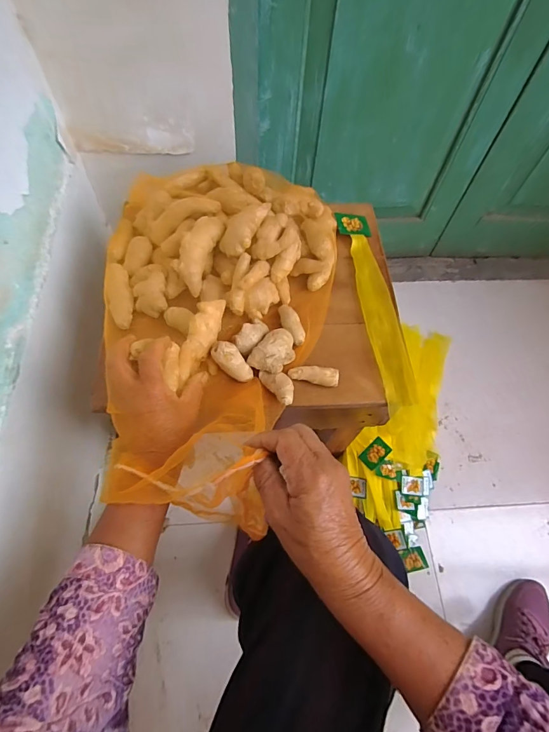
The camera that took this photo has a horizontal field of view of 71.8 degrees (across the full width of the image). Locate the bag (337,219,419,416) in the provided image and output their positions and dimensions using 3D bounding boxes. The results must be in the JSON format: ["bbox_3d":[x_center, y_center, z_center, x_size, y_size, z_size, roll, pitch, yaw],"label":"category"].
[{"bbox_3d":[0.150,-0.100,0.563,0.053,0.013,0.343,-6,64,-5],"label":"bag"}]

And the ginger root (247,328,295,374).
[{"bbox_3d":[0.001,-0.019,0.474,0.043,0.028,0.066,30,67,12],"label":"ginger root"}]

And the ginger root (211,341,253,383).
[{"bbox_3d":[-0.050,-0.003,0.458,0.063,0.017,0.027,48,63,-29],"label":"ginger root"}]

